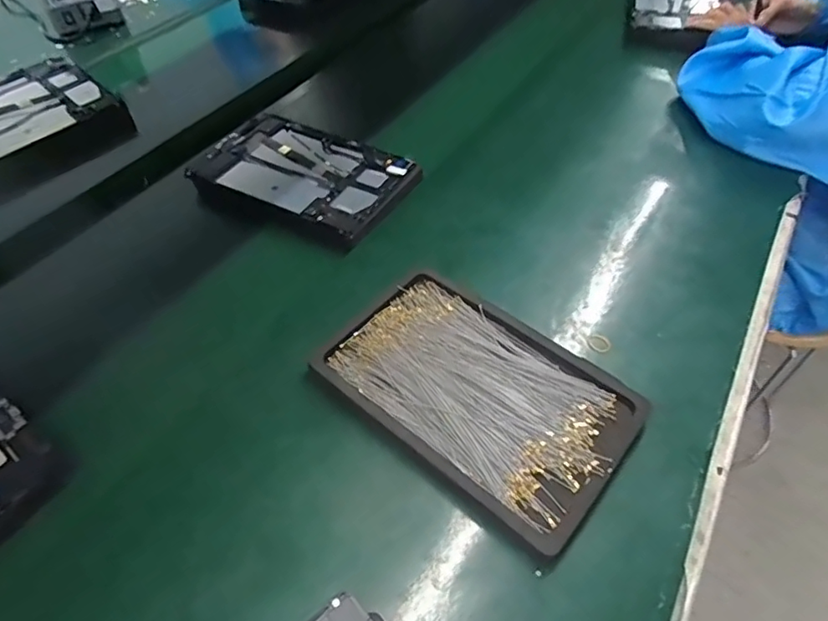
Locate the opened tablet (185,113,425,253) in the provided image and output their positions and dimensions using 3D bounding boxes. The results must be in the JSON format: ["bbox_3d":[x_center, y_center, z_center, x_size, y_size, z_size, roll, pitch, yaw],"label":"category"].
[{"bbox_3d":[-0.132,-0.165,0.652,0.248,0.022,0.147,23,54,18],"label":"opened tablet"}]

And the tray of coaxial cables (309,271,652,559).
[{"bbox_3d":[0.051,0.066,0.451,0.240,0.030,0.156,34,58,25],"label":"tray of coaxial cables"}]

